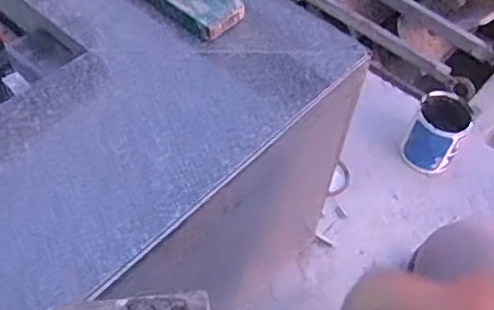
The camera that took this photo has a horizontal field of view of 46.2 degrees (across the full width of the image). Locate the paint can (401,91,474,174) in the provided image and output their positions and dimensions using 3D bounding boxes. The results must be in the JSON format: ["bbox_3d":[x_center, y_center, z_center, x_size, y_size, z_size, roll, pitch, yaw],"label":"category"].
[{"bbox_3d":[0.346,-0.037,1.063,0.098,0.129,0.087,31,57,17],"label":"paint can"}]

